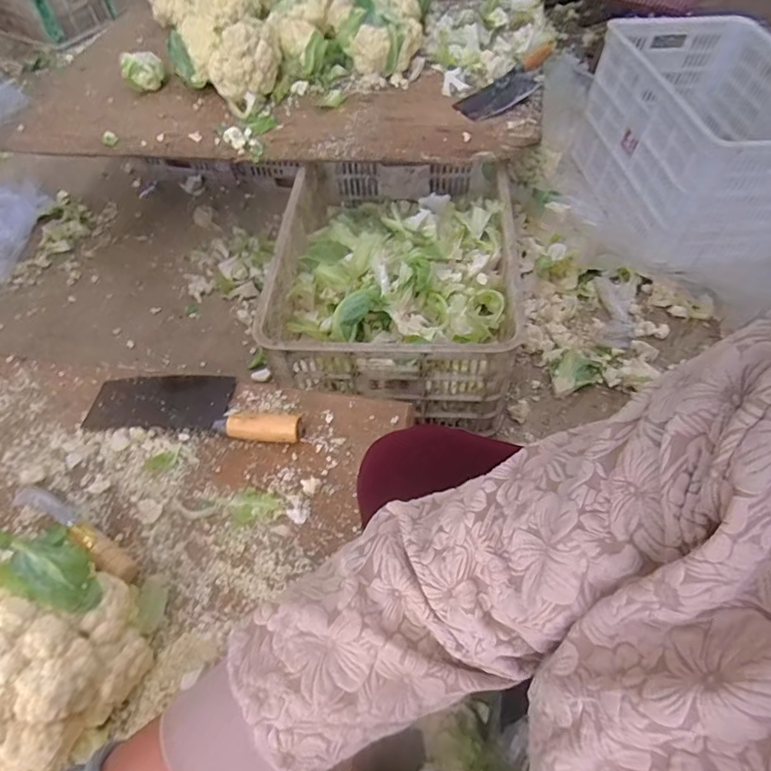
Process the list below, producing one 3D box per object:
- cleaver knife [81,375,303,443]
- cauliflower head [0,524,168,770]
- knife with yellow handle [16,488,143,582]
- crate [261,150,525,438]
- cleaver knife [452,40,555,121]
[{"bbox_3d":[-0.225,0.019,0.600,0.262,0.028,0.086,4,55,5],"label":"cleaver knife"},{"bbox_3d":[-0.288,0.216,0.401,0.156,0.122,0.180,7,55,8],"label":"cauliflower head"},{"bbox_3d":[-0.321,0.147,0.514,0.184,0.025,0.026,26,60,20],"label":"knife with yellow handle"},{"bbox_3d":[0.020,-0.230,0.979,0.412,0.210,0.569,1,55,4],"label":"crate"},{"bbox_3d":[0.282,-0.653,1.069,0.309,0.026,0.099,-40,62,-11],"label":"cleaver knife"}]

